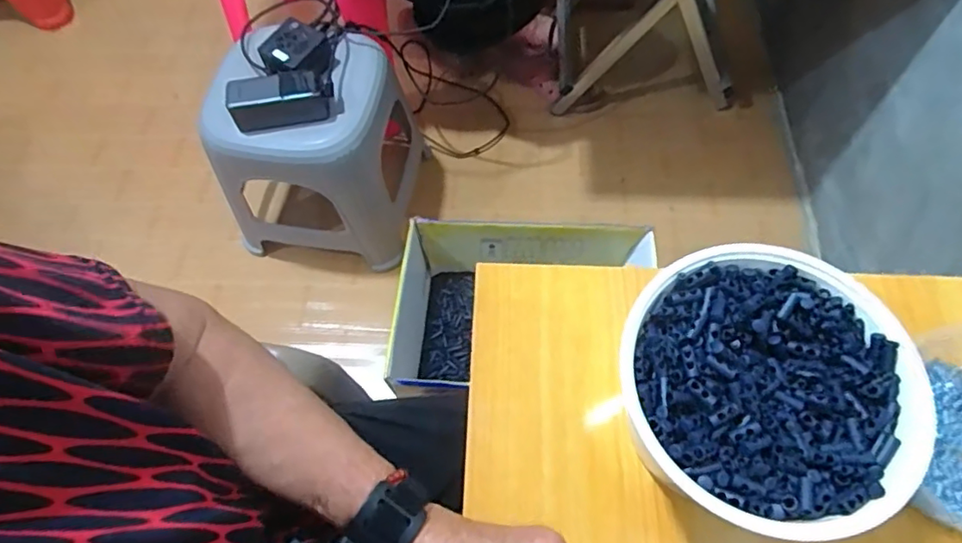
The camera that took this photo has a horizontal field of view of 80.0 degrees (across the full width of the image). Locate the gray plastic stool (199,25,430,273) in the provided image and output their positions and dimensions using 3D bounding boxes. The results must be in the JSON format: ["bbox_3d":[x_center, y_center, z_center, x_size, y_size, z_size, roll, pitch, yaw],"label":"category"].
[{"bbox_3d":[-0.264,-0.197,0.962,0.281,0.334,0.259,9,65,7],"label":"gray plastic stool"}]

